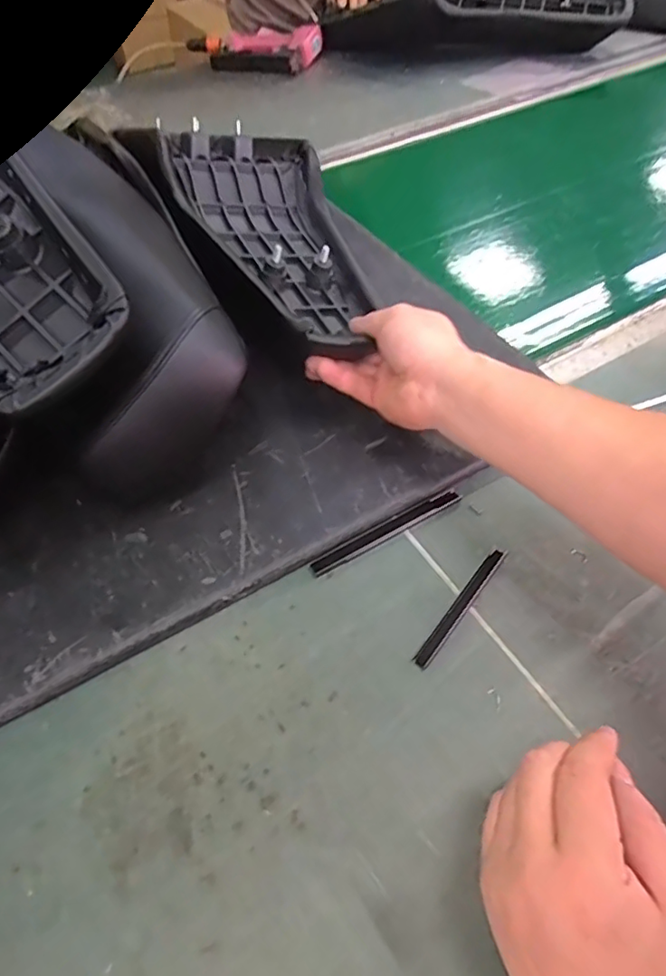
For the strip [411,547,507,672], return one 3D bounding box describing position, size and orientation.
[{"bbox_3d":[0.093,0.084,0.419,0.011,0.004,0.111,31,60,24],"label":"strip"}]

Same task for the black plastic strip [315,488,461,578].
[{"bbox_3d":[0.044,0.033,0.459,0.136,0.010,0.011,-27,56,-17],"label":"black plastic strip"}]

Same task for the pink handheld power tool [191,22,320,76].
[{"bbox_3d":[-0.163,-0.874,1.151,0.276,0.052,0.153,14,54,14],"label":"pink handheld power tool"}]

